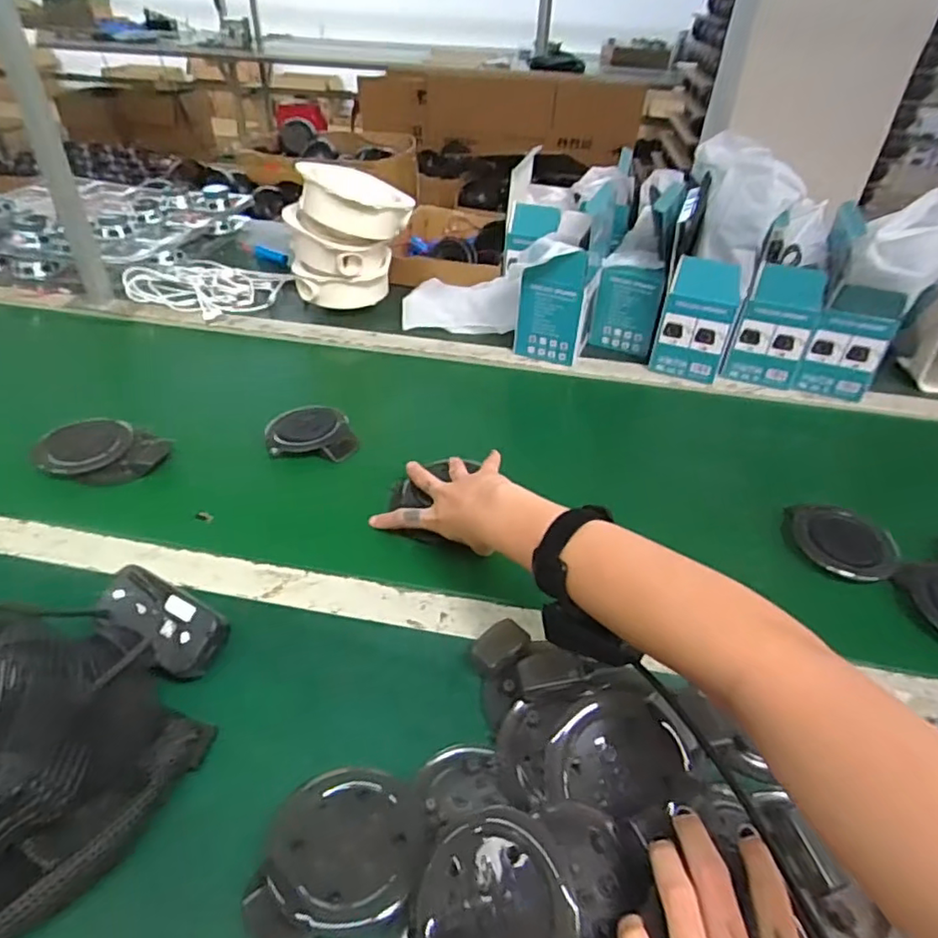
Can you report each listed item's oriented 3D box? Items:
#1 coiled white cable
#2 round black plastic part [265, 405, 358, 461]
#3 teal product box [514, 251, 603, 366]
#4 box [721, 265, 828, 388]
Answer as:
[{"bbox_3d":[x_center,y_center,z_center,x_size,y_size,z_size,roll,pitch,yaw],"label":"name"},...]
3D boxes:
[{"bbox_3d":[-0.401,-0.280,0.938,0.211,0.032,0.146,14,41,13],"label":"coiled white cable"},{"bbox_3d":[-0.174,-0.041,0.679,0.097,0.022,0.080,6,40,2],"label":"round black plastic part"},{"bbox_3d":[0.116,-0.219,0.797,0.093,0.144,0.068,12,40,10],"label":"teal product box"},{"bbox_3d":[0.378,-0.177,0.755,0.086,0.138,0.044,14,41,12],"label":"box"}]

